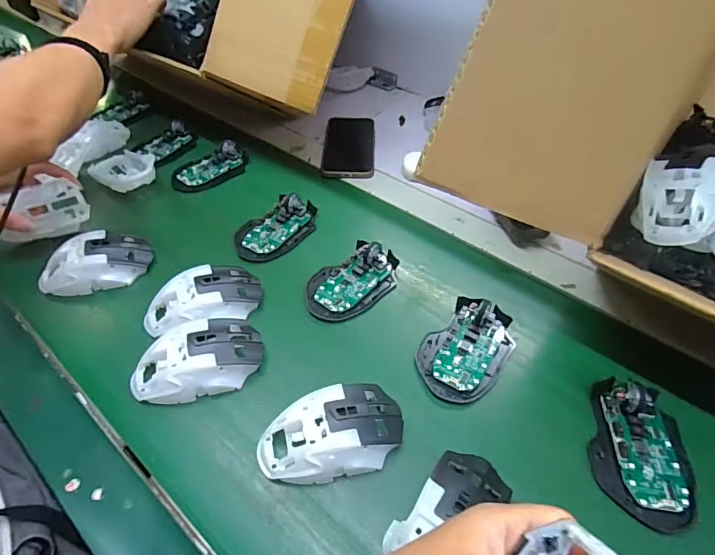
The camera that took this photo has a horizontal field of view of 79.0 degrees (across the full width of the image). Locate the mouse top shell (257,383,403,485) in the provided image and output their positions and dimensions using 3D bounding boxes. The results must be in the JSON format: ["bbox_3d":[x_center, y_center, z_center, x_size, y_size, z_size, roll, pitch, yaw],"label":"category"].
[{"bbox_3d":[-0.021,0.122,0.344,0.113,0.034,0.063,-11,45,-7],"label":"mouse top shell"}]

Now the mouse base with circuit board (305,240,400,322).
[{"bbox_3d":[-0.005,-0.002,0.465,0.111,0.028,0.069,-30,54,-24],"label":"mouse base with circuit board"}]

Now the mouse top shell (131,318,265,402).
[{"bbox_3d":[-0.143,0.072,0.392,0.112,0.039,0.066,-16,45,-11],"label":"mouse top shell"}]

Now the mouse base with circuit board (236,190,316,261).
[{"bbox_3d":[-0.097,-0.064,0.524,0.070,0.024,0.114,35,56,28],"label":"mouse base with circuit board"}]

